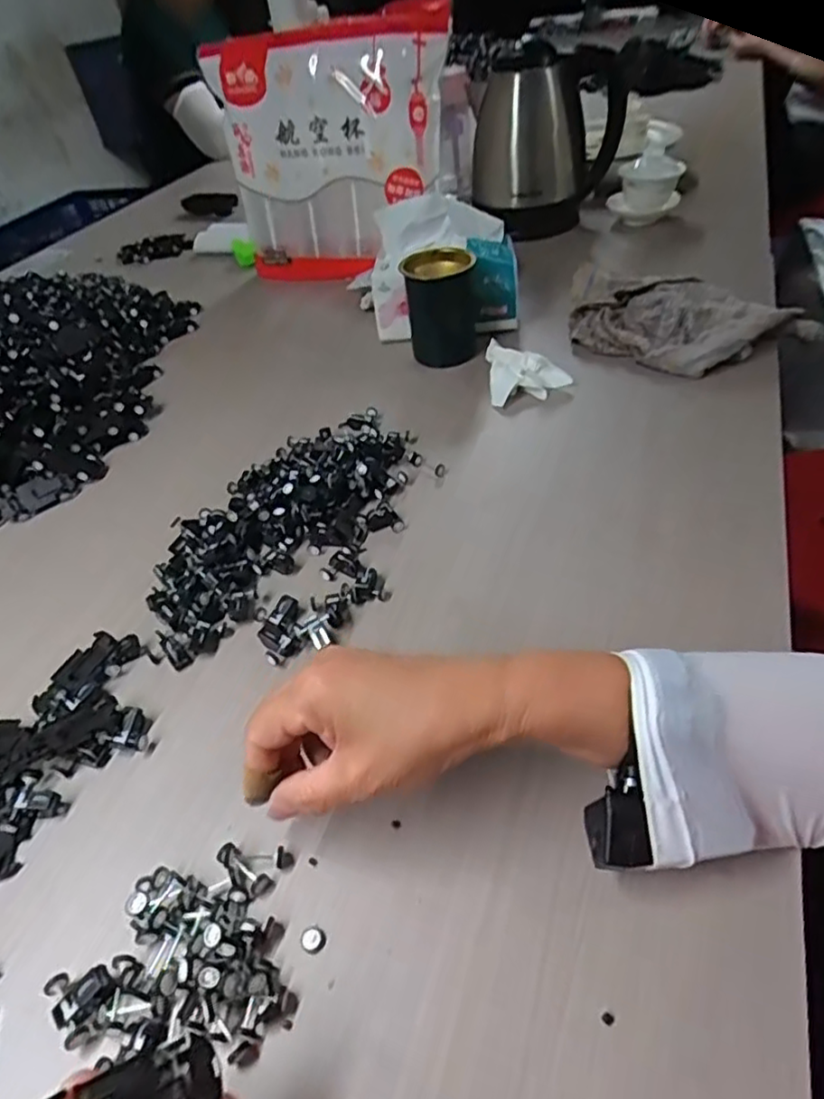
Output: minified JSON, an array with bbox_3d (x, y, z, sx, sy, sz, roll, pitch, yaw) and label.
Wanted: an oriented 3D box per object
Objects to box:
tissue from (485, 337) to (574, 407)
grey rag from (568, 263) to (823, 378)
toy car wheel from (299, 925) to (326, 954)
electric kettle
[{"bbox_3d":[0.118,-0.179,0.653,0.080,0.036,0.080,-3,44,3],"label":"tissue"},{"bbox_3d":[0.280,-0.230,0.655,0.248,0.048,0.126,16,48,20],"label":"grey rag"},{"bbox_3d":[-0.048,0.187,0.311,0.013,0.004,0.011,13,47,18],"label":"toy car wheel"},{"bbox_3d":[0.188,-0.598,0.932,0.204,0.205,0.208,0,45,6],"label":"electric kettle"}]

